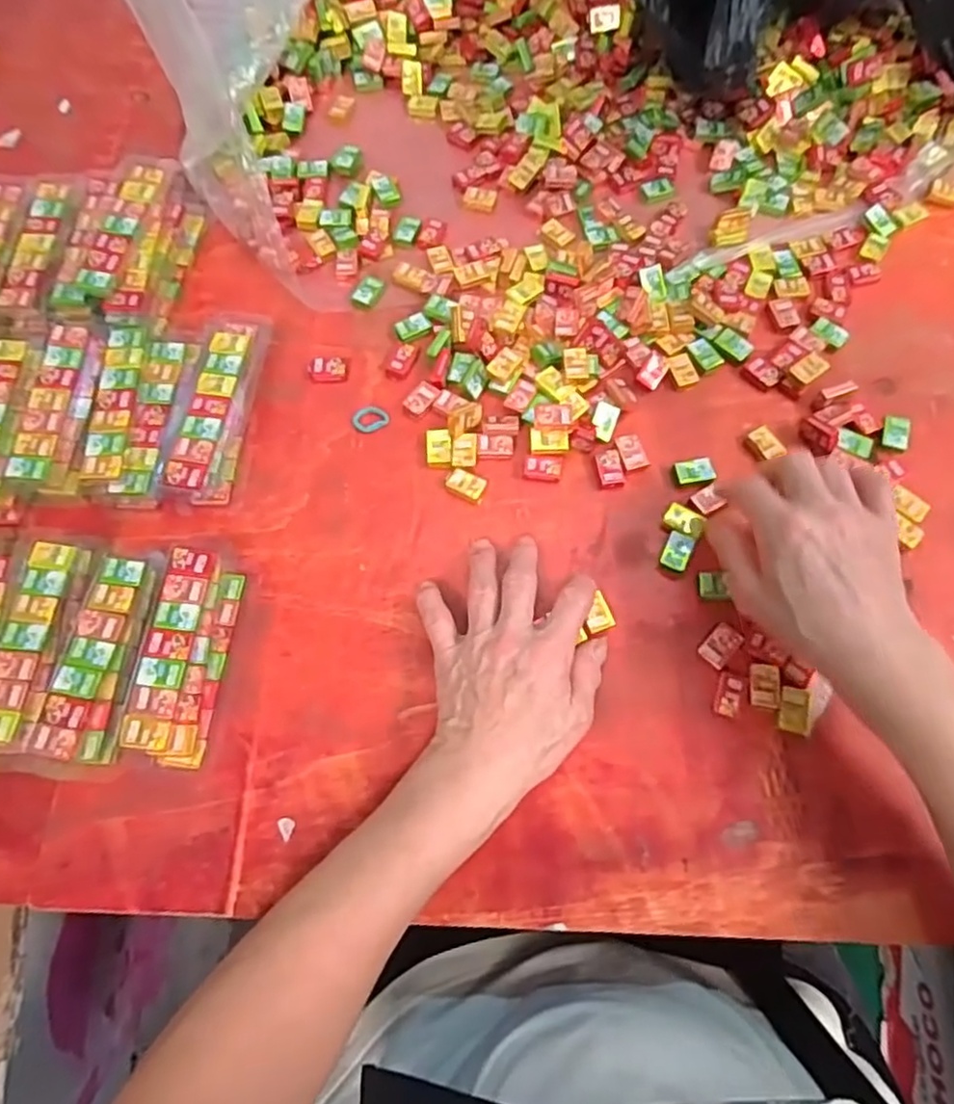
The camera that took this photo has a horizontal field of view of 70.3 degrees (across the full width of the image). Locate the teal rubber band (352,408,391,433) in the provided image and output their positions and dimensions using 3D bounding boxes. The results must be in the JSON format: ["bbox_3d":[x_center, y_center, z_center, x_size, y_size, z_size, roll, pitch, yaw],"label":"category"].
[{"bbox_3d":[-0.076,-0.096,0.483,0.025,0.004,0.021,-10,69,-2],"label":"teal rubber band"}]

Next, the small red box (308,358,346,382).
[{"bbox_3d":[-0.110,-0.134,0.497,0.026,0.009,0.019,-6,69,-1],"label":"small red box"}]

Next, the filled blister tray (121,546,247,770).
[{"bbox_3d":[-0.175,0.060,0.407,0.042,0.027,0.125,4,69,3],"label":"filled blister tray"}]

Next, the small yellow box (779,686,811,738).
[{"bbox_3d":[0.187,0.093,0.399,0.016,0.005,0.027,10,69,6],"label":"small yellow box"}]

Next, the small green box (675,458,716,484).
[{"bbox_3d":[0.147,-0.054,0.457,0.025,0.006,0.016,-6,69,-1],"label":"small green box"}]

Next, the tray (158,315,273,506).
[{"bbox_3d":[-0.183,-0.105,0.472,0.048,0.038,0.154,5,69,4],"label":"tray"}]

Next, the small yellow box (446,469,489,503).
[{"bbox_3d":[-0.007,-0.046,0.459,0.025,0.006,0.018,20,71,9],"label":"small yellow box"}]

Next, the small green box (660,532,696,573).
[{"bbox_3d":[0.129,0.000,0.437,0.017,0.006,0.026,22,71,10],"label":"small green box"}]

